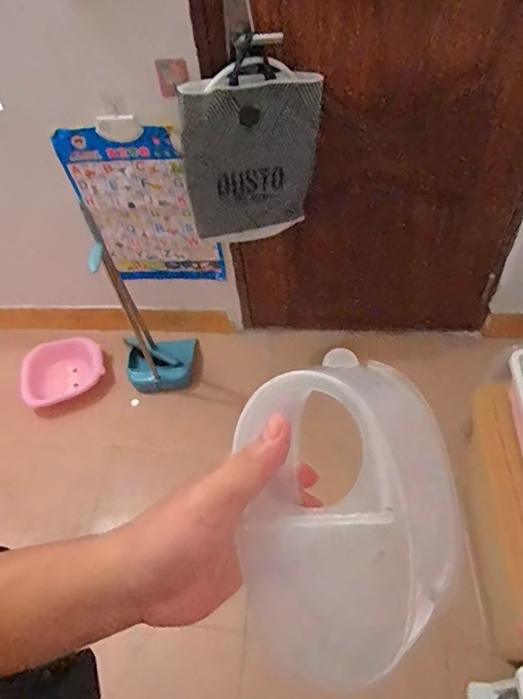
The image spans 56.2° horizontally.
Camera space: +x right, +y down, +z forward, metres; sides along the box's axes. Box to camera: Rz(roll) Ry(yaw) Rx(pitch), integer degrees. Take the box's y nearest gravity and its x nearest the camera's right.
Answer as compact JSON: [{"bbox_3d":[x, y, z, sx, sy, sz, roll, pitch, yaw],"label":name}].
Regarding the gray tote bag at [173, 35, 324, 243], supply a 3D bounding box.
[{"bbox_3d":[-0.025,-0.485,1.275,0.348,0.458,0.066,-2,53,4],"label":"gray tote bag"}]

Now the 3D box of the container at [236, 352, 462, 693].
[{"bbox_3d":[0.043,0.081,0.253,0.100,0.073,0.144,-13,80,24],"label":"container"}]

